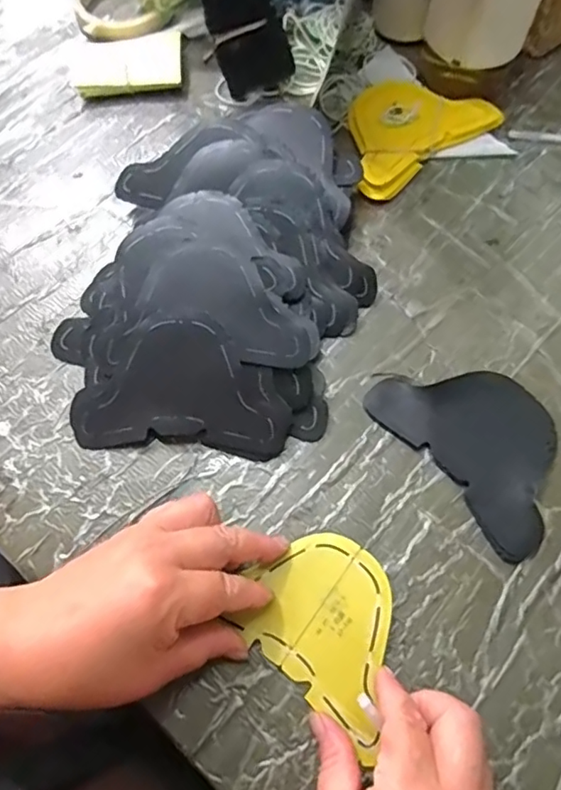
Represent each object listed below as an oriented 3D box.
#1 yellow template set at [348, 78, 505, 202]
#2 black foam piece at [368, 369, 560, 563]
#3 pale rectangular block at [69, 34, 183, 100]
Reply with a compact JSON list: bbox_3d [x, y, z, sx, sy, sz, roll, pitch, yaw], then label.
[{"bbox_3d":[0.103,-0.227,0.469,0.137,0.013,0.094,-34,71,-13],"label":"yellow template set"},{"bbox_3d":[0.131,0.028,0.361,0.085,0.008,0.134,-37,72,-14],"label":"black foam piece"},{"bbox_3d":[-0.139,-0.296,0.497,0.101,0.020,0.063,-2,67,0],"label":"pale rectangular block"}]

